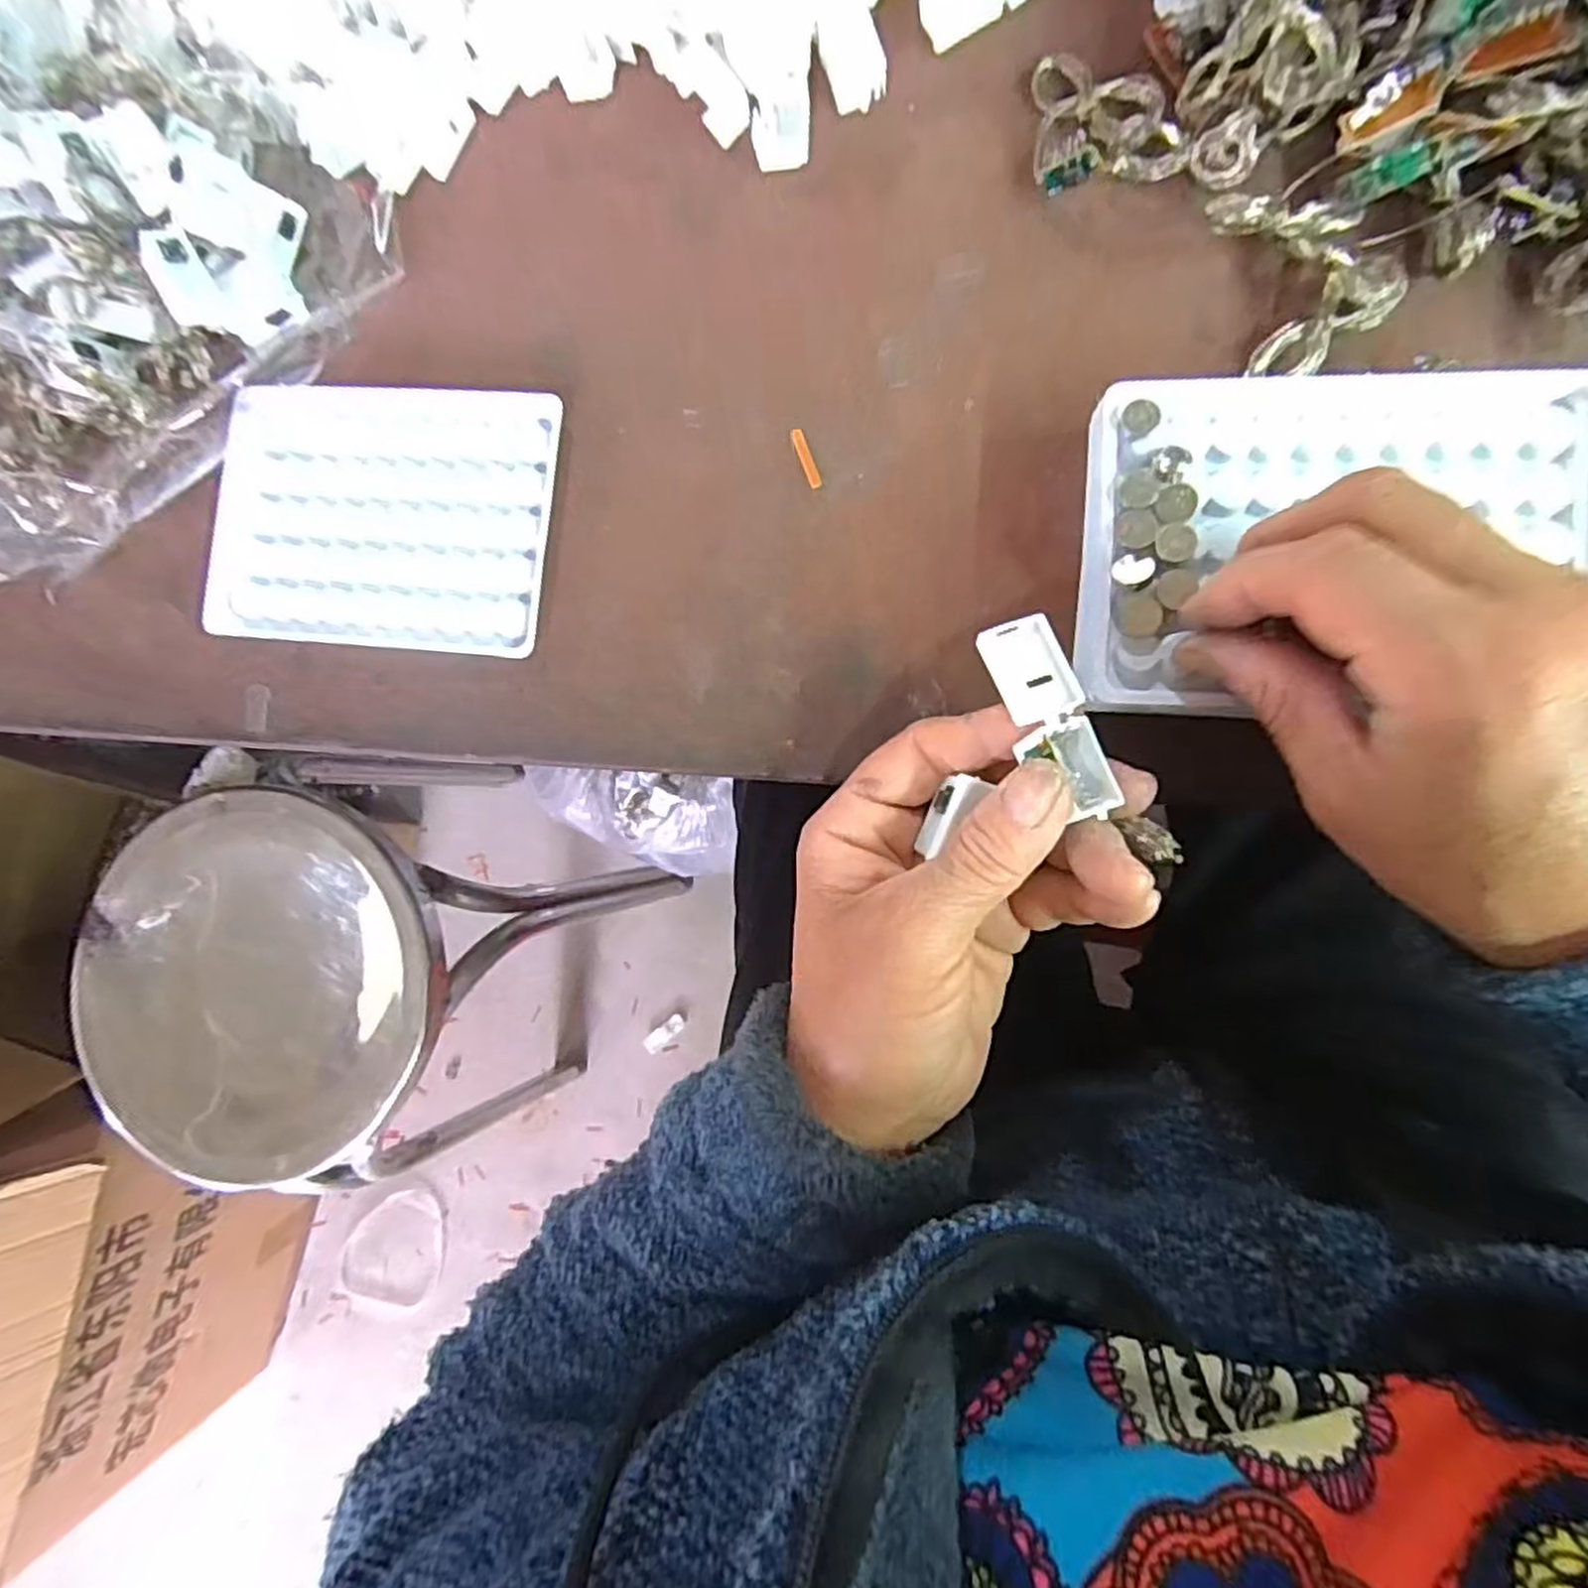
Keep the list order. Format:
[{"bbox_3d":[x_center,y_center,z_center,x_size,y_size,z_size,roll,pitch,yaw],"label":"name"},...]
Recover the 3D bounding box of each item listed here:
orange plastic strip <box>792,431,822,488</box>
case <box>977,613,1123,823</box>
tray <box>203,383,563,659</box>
[{"bbox_3d":[0.004,-0.116,0.271,0.004,0.004,0.022,-20,86,8],"label":"orange plastic strip"},{"bbox_3d":[0.069,-0.022,0.210,0.020,0.013,0.054,-27,84,7],"label":"case"},{"bbox_3d":[-0.151,-0.101,0.288,0.127,0.006,0.095,6,88,8],"label":"tray"}]

